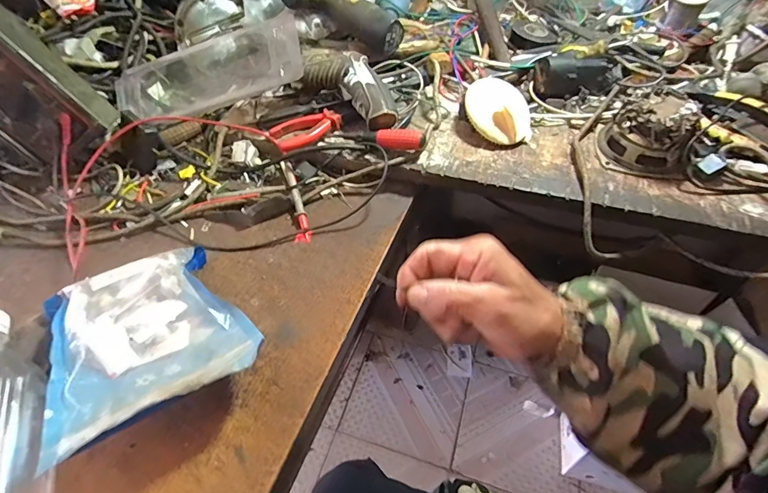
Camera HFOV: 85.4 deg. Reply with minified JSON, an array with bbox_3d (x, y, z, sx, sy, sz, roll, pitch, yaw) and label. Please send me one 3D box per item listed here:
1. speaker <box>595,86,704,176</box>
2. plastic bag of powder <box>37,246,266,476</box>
[{"bbox_3d":[0.300,-0.130,0.474,0.097,0.060,0.099,7,53,8],"label":"speaker"},{"bbox_3d":[-0.201,0.075,0.360,0.148,0.067,0.172,-28,57,-18],"label":"plastic bag of powder"}]

